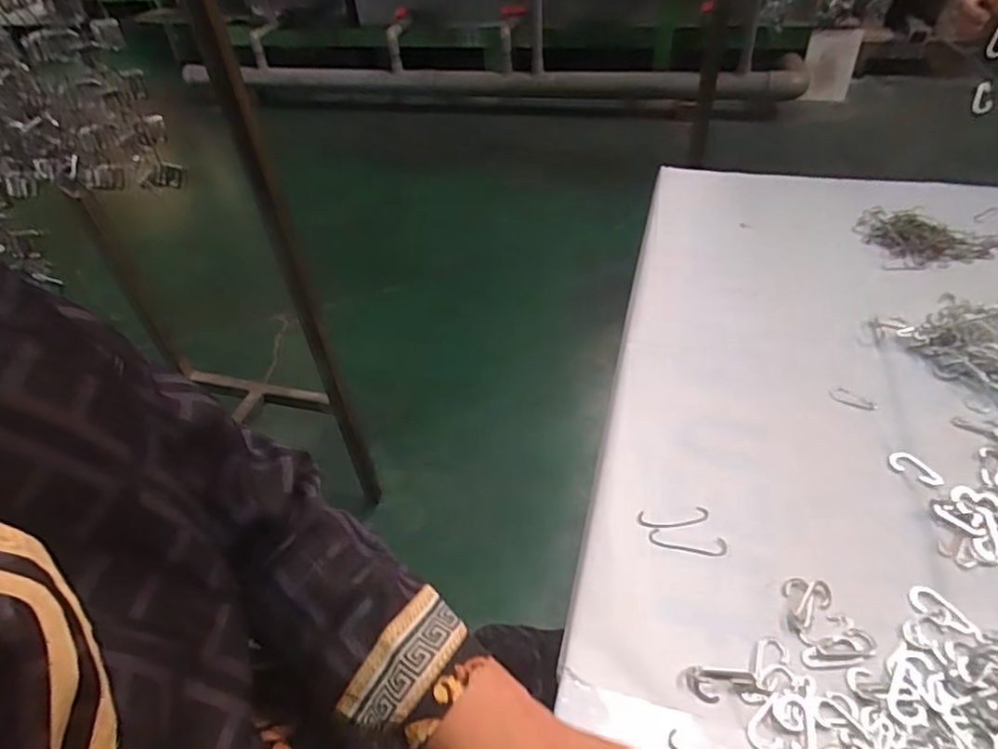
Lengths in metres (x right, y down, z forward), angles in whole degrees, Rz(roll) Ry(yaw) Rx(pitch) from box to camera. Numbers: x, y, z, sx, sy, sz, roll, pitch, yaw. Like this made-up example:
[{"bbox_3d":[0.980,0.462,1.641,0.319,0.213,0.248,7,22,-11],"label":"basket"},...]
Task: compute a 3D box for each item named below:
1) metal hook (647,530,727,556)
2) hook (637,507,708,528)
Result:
[{"bbox_3d":[0.135,0.121,0.429,0.054,0.004,0.015,5,45,10],"label":"metal hook"},{"bbox_3d":[0.130,0.106,0.444,0.052,0.004,0.015,-5,44,0],"label":"hook"}]

